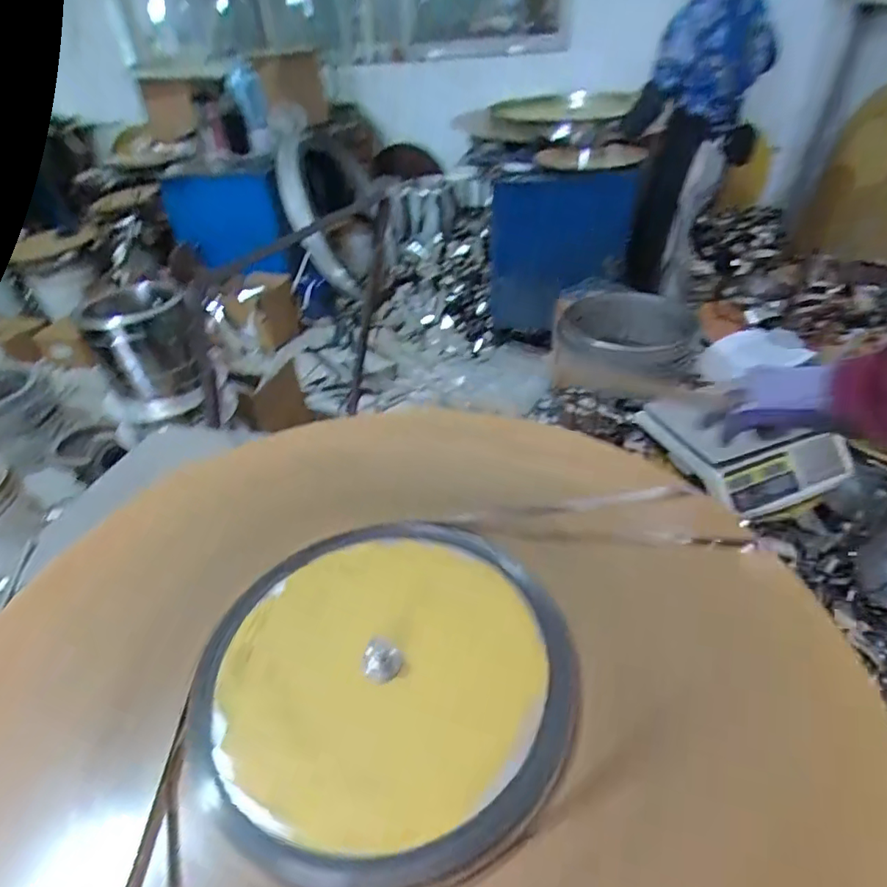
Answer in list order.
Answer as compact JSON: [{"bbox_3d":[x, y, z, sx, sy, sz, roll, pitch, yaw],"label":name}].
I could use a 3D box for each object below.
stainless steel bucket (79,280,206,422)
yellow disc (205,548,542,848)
[{"bbox_3d":[-0.722,-0.225,1.338,0.246,0.260,0.218,-24,43,-22],"label":"stainless steel bucket"},{"bbox_3d":[-0.055,0.200,0.498,0.281,0.024,0.252,-5,39,-1],"label":"yellow disc"}]

